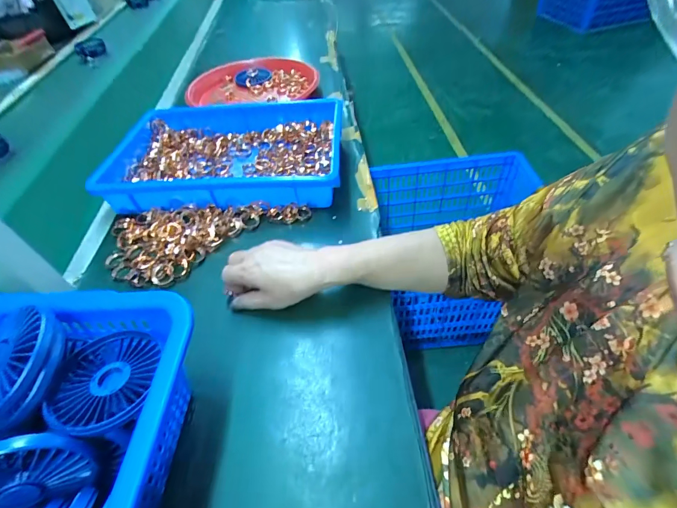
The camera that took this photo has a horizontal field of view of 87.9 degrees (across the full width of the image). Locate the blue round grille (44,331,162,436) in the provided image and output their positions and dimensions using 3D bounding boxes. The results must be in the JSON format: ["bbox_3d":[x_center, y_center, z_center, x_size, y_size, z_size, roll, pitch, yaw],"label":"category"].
[{"bbox_3d":[-0.187,0.100,0.283,0.073,0.017,0.084,1,48,7],"label":"blue round grille"}]

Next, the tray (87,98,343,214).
[{"bbox_3d":[-0.184,-0.164,0.577,0.358,0.061,0.228,-4,48,3],"label":"tray"}]

